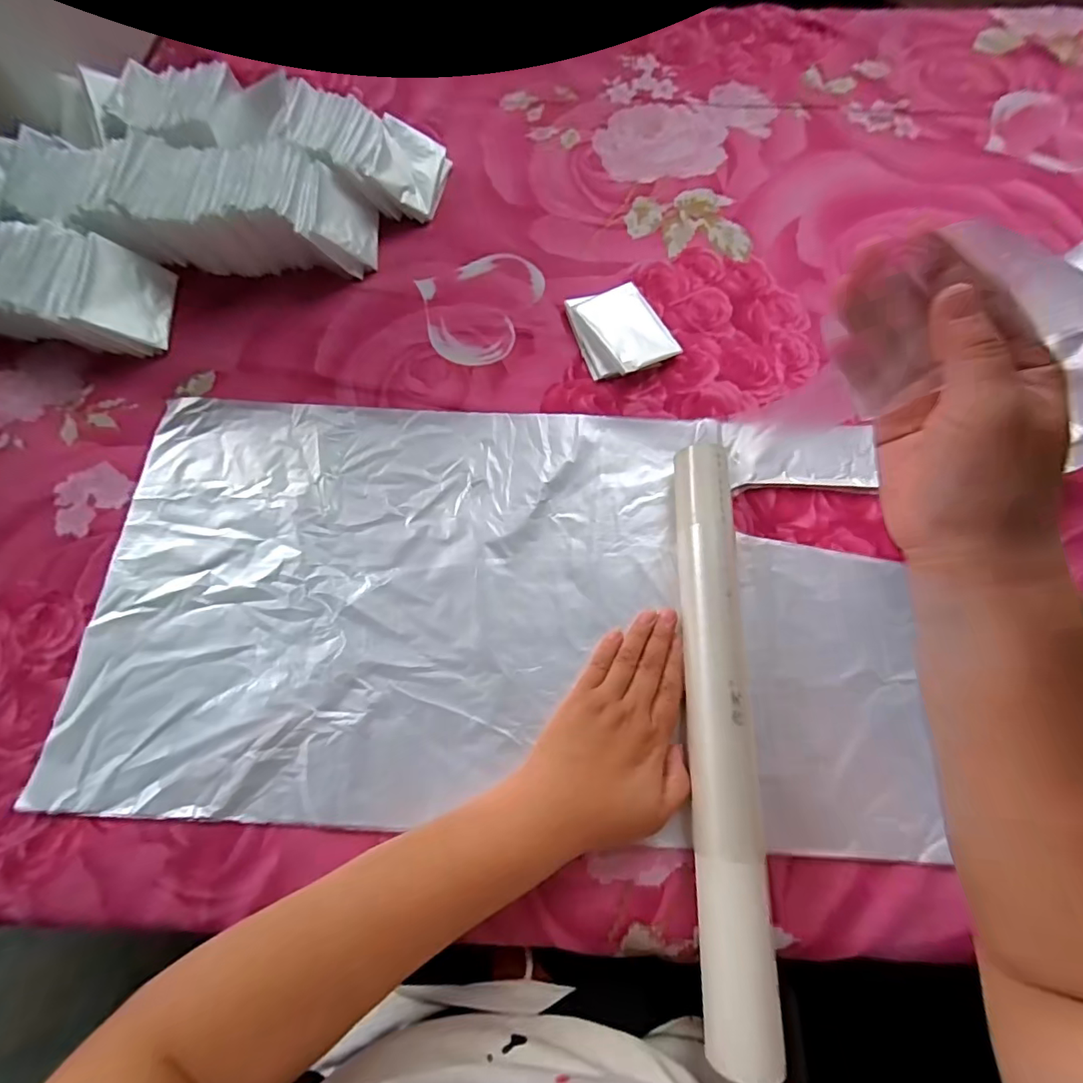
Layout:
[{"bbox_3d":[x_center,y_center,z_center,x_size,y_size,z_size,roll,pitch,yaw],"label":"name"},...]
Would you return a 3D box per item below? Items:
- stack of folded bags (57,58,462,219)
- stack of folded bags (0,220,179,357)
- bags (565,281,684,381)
[{"bbox_3d":[-0.278,-0.388,0.488,0.354,0.071,0.105,9,71,4],"label":"stack of folded bags"},{"bbox_3d":[-0.448,-0.218,0.431,0.231,0.051,0.100,4,71,3],"label":"stack of folded bags"},{"bbox_3d":[0.069,-0.184,0.436,0.076,0.015,0.086,-21,72,-6],"label":"bags"}]

